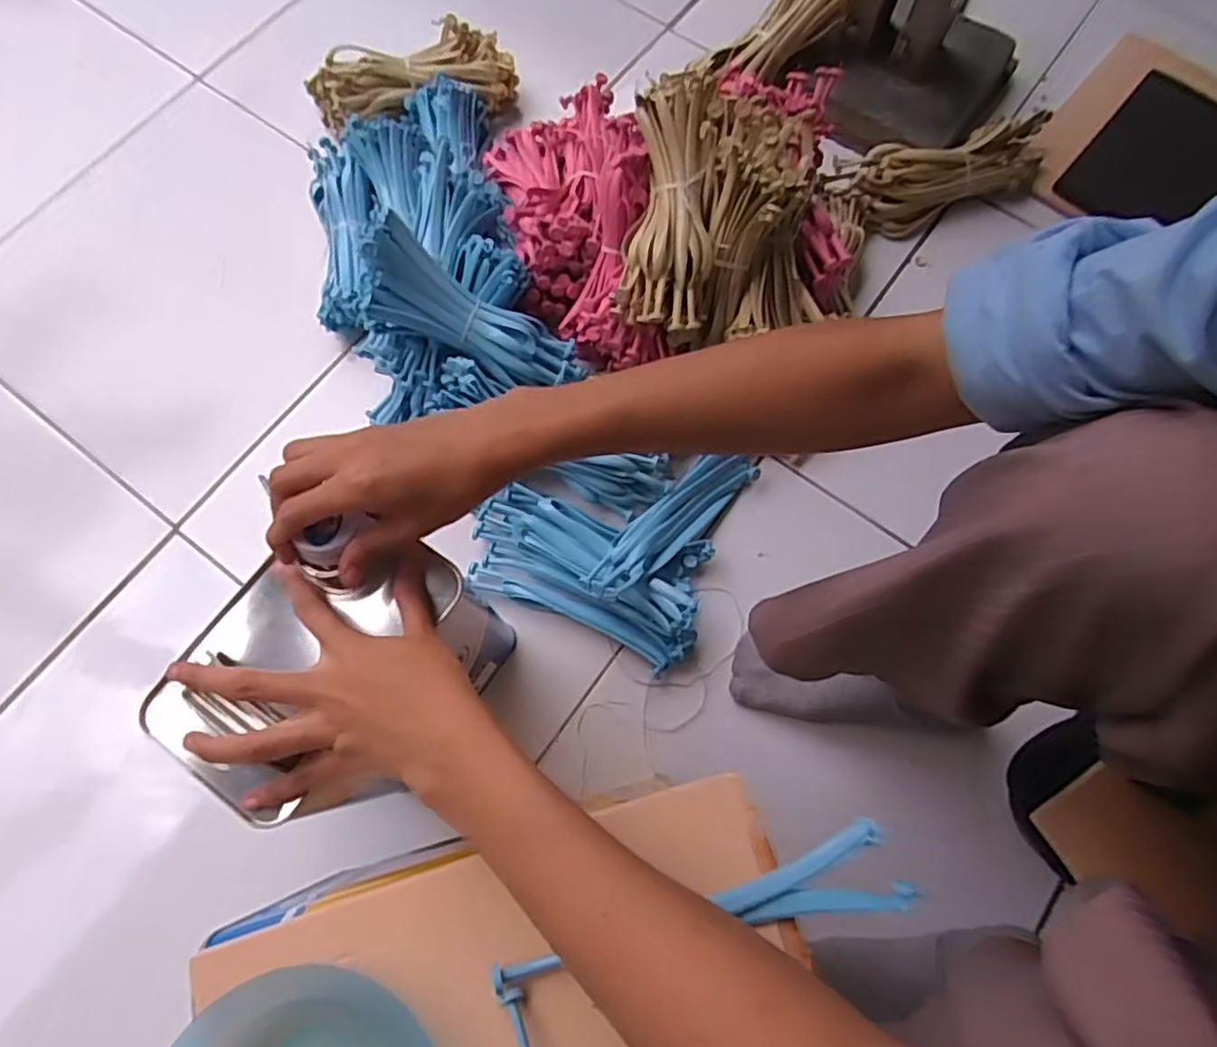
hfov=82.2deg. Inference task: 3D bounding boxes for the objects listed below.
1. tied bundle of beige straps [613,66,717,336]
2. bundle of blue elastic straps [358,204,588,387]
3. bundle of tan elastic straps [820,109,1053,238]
[{"bbox_3d":[0.052,-0.266,0.588,0.074,0.043,0.199,7,94,2],"label":"tied bundle of beige straps"},{"bbox_3d":[-0.115,-0.187,0.622,0.211,0.054,0.100,26,72,-22],"label":"bundle of blue elastic straps"},{"bbox_3d":[0.353,-0.366,0.740,0.234,0.053,0.075,-13,73,-5],"label":"bundle of tan elastic straps"}]

